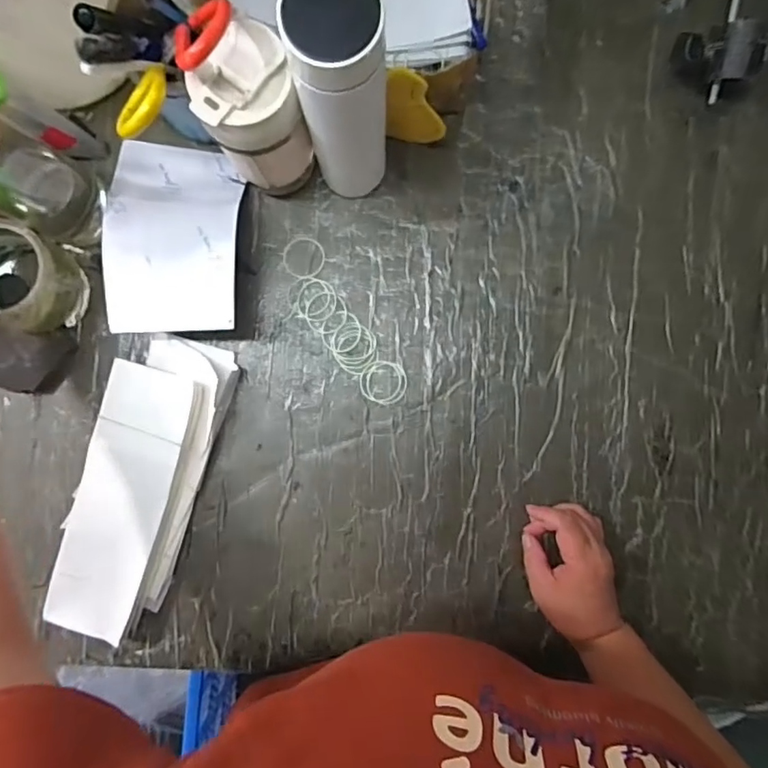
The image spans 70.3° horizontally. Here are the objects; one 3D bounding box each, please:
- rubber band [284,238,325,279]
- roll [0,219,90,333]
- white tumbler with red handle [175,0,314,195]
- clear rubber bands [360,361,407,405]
[{"bbox_3d":[-0.081,-0.127,0.552,0.041,0.004,0.041,0,90,0],"label":"rubber band"},{"bbox_3d":[-0.344,-0.101,0.517,0.093,0.074,0.086,0,90,0],"label":"roll"},{"bbox_3d":[-0.107,-0.223,0.455,0.072,0.197,0.076,0,90,0],"label":"white tumbler with red handle"},{"bbox_3d":[0.000,-0.001,0.549,0.046,0.004,0.043,0,90,0],"label":"clear rubber bands"}]

